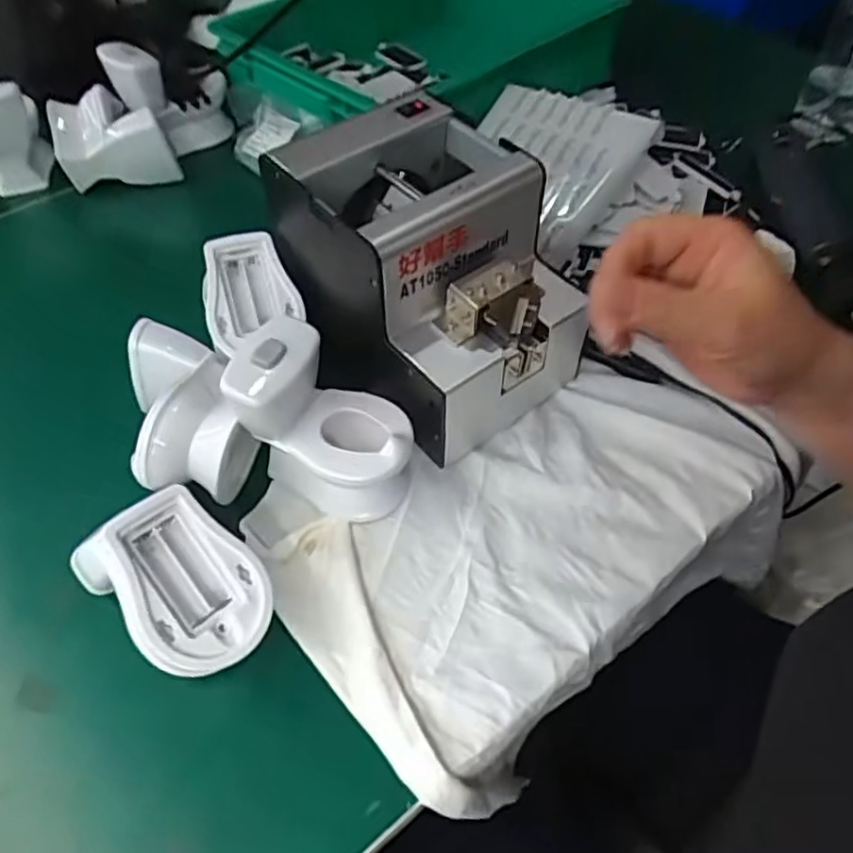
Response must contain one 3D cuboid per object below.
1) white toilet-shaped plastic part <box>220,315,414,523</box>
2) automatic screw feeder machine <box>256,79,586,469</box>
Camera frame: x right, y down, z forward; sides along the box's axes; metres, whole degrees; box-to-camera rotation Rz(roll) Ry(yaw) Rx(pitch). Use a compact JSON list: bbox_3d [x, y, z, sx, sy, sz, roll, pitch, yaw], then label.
[{"bbox_3d":[-0.057,-0.001,0.412,0.100,0.100,0.068,23,59,17],"label":"white toilet-shaped plastic part"},{"bbox_3d":[0.001,-0.096,0.454,0.177,0.146,0.145,36,64,25],"label":"automatic screw feeder machine"}]

